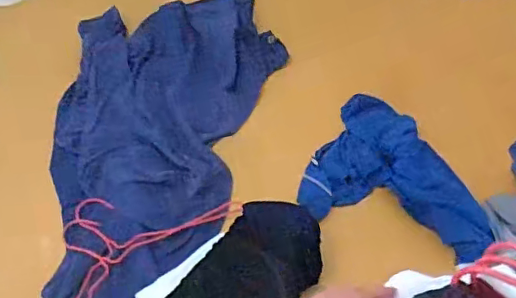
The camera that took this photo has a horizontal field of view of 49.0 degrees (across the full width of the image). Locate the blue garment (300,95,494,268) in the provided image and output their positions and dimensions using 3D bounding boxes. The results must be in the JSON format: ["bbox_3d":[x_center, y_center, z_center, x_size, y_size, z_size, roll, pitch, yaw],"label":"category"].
[{"bbox_3d":[0.241,0.038,0.959,0.294,0.049,0.246,20,55,14],"label":"blue garment"}]

